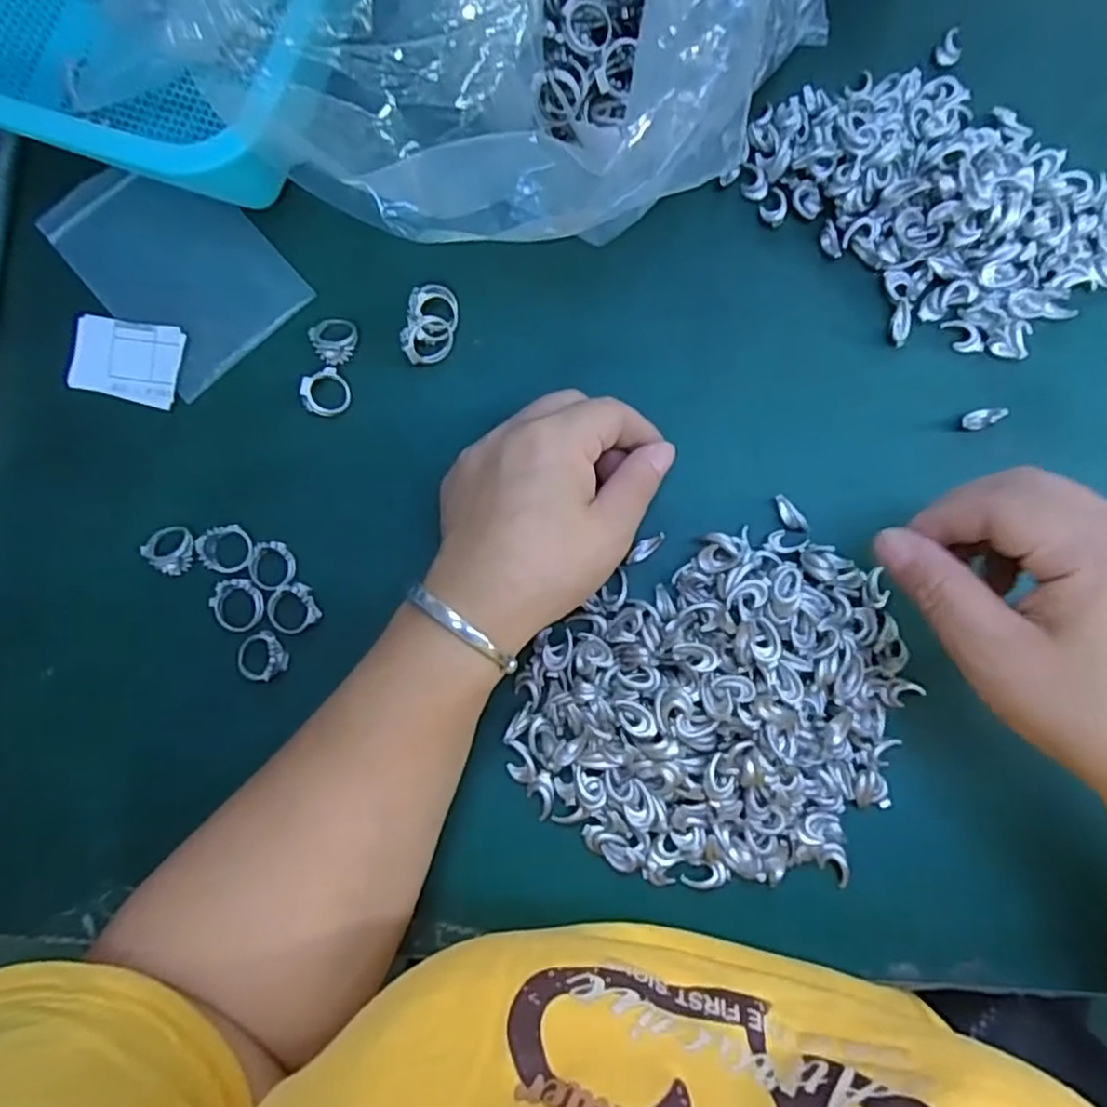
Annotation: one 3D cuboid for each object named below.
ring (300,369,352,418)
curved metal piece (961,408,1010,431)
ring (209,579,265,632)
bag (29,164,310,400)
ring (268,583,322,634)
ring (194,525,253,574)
[{"bbox_3d":[-0.105,-0.074,0.326,0.021,0.011,0.020,0,83,3],"label":"ring"},{"bbox_3d":[0.194,-0.061,0.317,0.020,0.005,0.009,-23,84,1],"label":"curved metal piece"},{"bbox_3d":[-0.144,0.023,0.319,0.023,0.004,0.024,0,83,3],"label":"ring"},{"bbox_3d":[-0.185,-0.144,0.345,0.079,0.008,0.119,-41,83,-2],"label":"bag"},{"bbox_3d":[-0.119,0.025,0.319,0.022,0.009,0.021,0,83,3],"label":"ring"},{"bbox_3d":[-0.151,-0.002,0.321,0.025,0.004,0.022,-11,82,2],"label":"ring"}]

